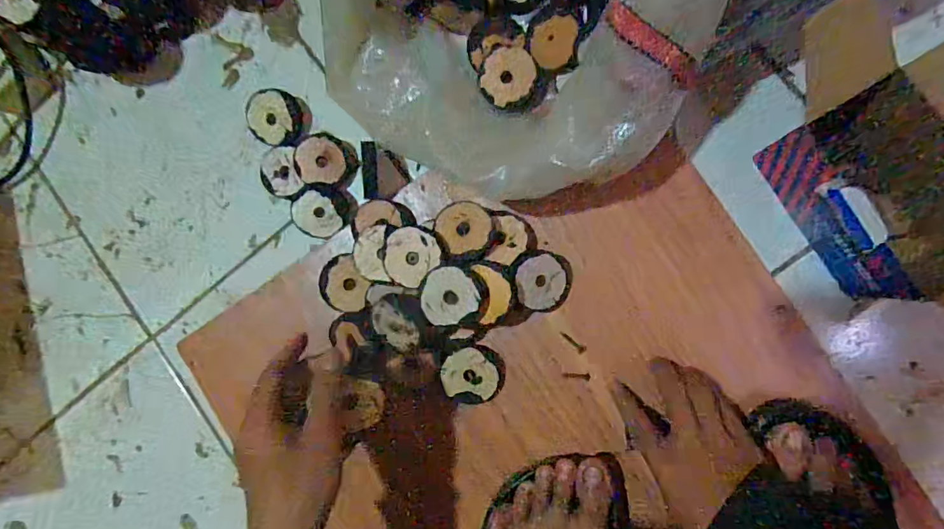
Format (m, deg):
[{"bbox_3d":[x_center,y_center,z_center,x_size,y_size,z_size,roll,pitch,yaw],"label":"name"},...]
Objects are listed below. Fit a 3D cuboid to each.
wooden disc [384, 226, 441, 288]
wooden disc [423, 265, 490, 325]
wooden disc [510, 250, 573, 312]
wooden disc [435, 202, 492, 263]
[{"bbox_3d":[-0.050,-0.007,0.411,0.043,0.009,0.045,0,89,9],"label":"wooden disc"},{"bbox_3d":[-0.013,0.025,0.396,0.049,0.010,0.044,2,90,9],"label":"wooden disc"},{"bbox_3d":[0.058,0.014,0.422,0.054,0.007,0.050,-2,97,-14],"label":"wooden disc"},{"bbox_3d":[-0.006,-0.029,0.423,0.048,0.007,0.050,1,80,-7],"label":"wooden disc"}]

